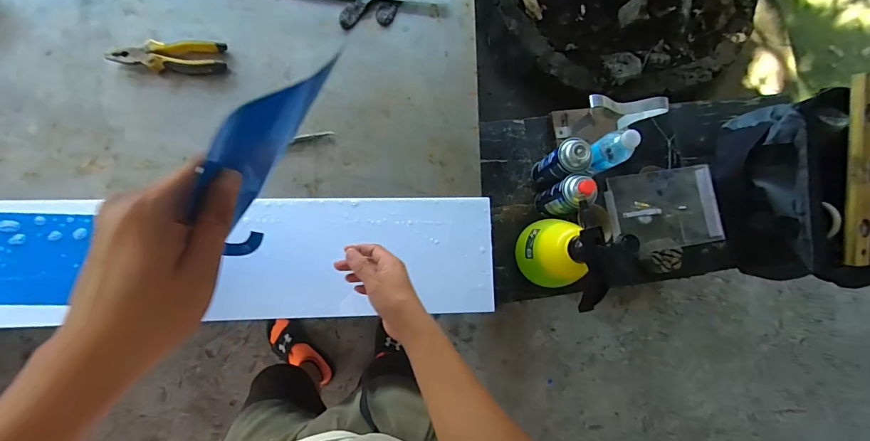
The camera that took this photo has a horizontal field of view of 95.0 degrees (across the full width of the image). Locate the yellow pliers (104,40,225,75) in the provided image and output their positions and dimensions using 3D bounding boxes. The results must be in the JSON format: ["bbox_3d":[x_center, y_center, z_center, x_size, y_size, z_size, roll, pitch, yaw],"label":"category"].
[{"bbox_3d":[-0.464,-0.284,0.693,0.184,0.026,0.050,-4,84,-5],"label":"yellow pliers"}]

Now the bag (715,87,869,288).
[{"bbox_3d":[0.790,-0.063,0.870,0.285,0.176,0.394,0,83,-5],"label":"bag"}]

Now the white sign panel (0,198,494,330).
[{"bbox_3d":[-0.345,0.065,0.664,0.888,0.017,0.200,-1,83,-5],"label":"white sign panel"}]

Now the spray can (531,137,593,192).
[{"bbox_3d":[0.259,-0.115,0.826,0.063,0.181,0.066,1,83,-5],"label":"spray can"}]

